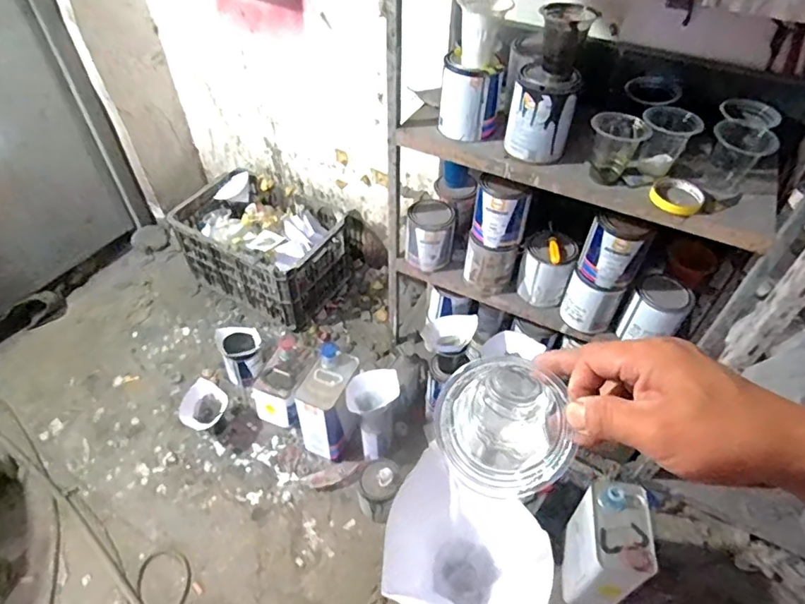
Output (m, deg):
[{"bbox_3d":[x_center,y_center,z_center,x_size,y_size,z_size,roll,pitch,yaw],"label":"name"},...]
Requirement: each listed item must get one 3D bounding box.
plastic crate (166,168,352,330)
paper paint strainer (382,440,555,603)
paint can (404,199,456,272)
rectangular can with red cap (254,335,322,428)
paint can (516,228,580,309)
[{"bbox_3d":[-0.459,-0.189,1.691,0.523,0.234,0.353,23,51,18],"label":"plastic crate"},{"bbox_3d":[0.041,0.184,0.367,0.112,0.081,0.099,27,51,21],"label":"paper paint strainer"},{"bbox_3d":[0.060,-0.148,1.160,0.101,0.124,0.101,1,48,-1],"label":"paint can"},{"bbox_3d":[-0.314,0.224,1.415,0.117,0.171,0.185,22,51,17],"label":"rectangular can with red cap"},{"bbox_3d":[0.312,-0.075,1.102,0.098,0.139,0.093,1,48,-1],"label":"paint can"}]

